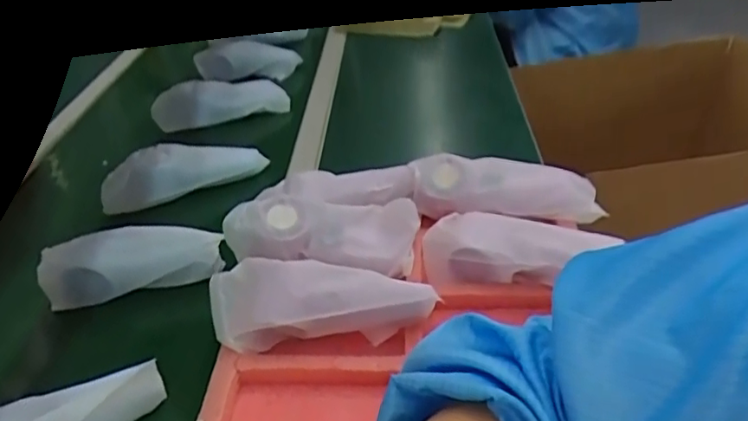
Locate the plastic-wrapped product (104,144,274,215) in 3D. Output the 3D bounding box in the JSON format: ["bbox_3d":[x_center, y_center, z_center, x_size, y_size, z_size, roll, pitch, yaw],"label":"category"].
[{"bbox_3d":[-0.255,-0.057,0.763,0.204,0.054,0.056,-20,39,-17],"label":"plastic-wrapped product"}]

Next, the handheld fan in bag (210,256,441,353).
[{"bbox_3d":[-0.047,0.076,0.503,0.190,0.051,0.067,-7,37,-1],"label":"handheld fan in bag"}]

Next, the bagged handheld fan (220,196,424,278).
[{"bbox_3d":[-0.050,0.019,0.567,0.177,0.063,0.066,1,38,10],"label":"bagged handheld fan"}]

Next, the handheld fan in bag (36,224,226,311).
[{"bbox_3d":[-0.257,0.054,0.616,0.183,0.048,0.060,-9,37,-3],"label":"handheld fan in bag"}]

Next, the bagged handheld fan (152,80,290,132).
[{"bbox_3d":[-0.250,-0.182,0.935,0.209,0.061,0.050,-9,37,-3],"label":"bagged handheld fan"}]

